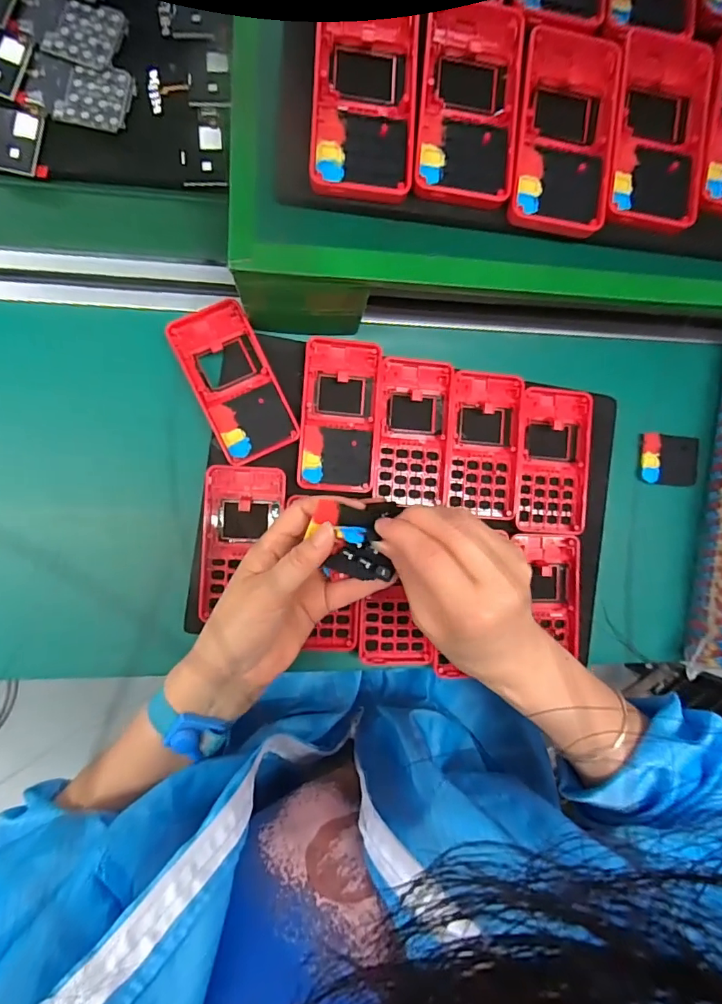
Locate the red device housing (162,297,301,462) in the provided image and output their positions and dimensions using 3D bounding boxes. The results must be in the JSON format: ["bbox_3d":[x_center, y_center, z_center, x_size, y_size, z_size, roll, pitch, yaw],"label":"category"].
[{"bbox_3d":[-0.101,-0.096,0.380,0.062,0.006,0.125,-26,91,-6],"label":"red device housing"}]

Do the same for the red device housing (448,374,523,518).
[{"bbox_3d":[0.104,-0.049,0.406,0.060,0.012,0.120,4,88,-6],"label":"red device housing"}]

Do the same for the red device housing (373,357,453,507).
[{"bbox_3d":[0.043,-0.059,0.399,0.059,0.013,0.119,5,88,-6],"label":"red device housing"}]

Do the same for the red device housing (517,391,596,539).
[{"bbox_3d":[0.164,-0.036,0.418,0.061,0.022,0.124,4,88,-6],"label":"red device housing"}]

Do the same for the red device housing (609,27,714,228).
[{"bbox_3d":[0.197,-0.248,0.318,0.062,0.012,0.129,7,87,-6],"label":"red device housing"}]

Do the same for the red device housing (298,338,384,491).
[{"bbox_3d":[-0.017,-0.071,0.393,0.061,0.018,0.124,4,88,-6],"label":"red device housing"}]

